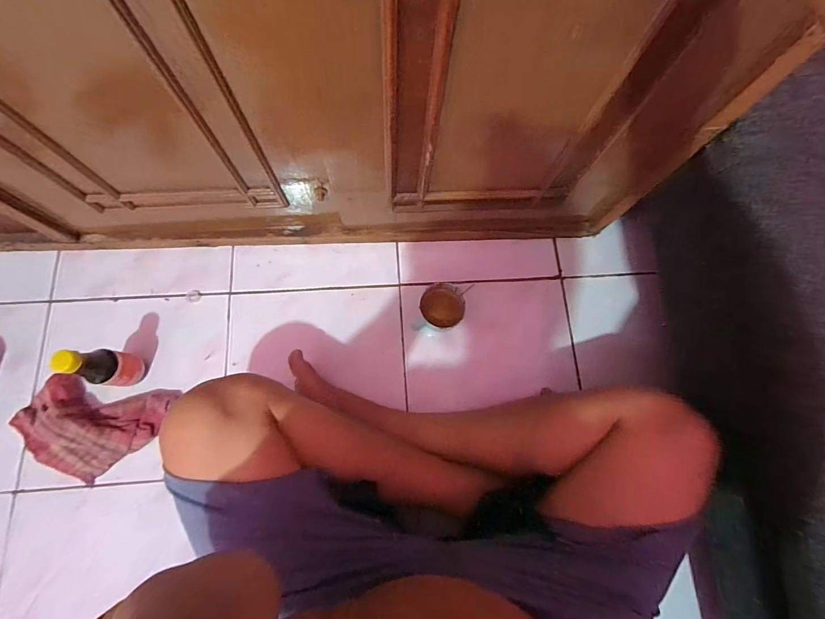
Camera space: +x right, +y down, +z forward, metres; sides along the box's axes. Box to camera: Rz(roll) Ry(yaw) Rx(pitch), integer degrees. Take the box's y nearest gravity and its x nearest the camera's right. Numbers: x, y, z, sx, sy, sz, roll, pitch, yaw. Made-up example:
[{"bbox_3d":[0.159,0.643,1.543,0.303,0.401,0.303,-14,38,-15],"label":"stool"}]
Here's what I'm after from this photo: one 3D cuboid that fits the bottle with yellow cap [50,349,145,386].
[{"bbox_3d":[-0.450,0.081,0.547,0.042,0.137,0.048,10,74,1],"label":"bottle with yellow cap"}]

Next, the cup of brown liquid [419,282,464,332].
[{"bbox_3d":[0.048,-0.002,0.649,0.071,0.063,0.075,1,76,-3],"label":"cup of brown liquid"}]

